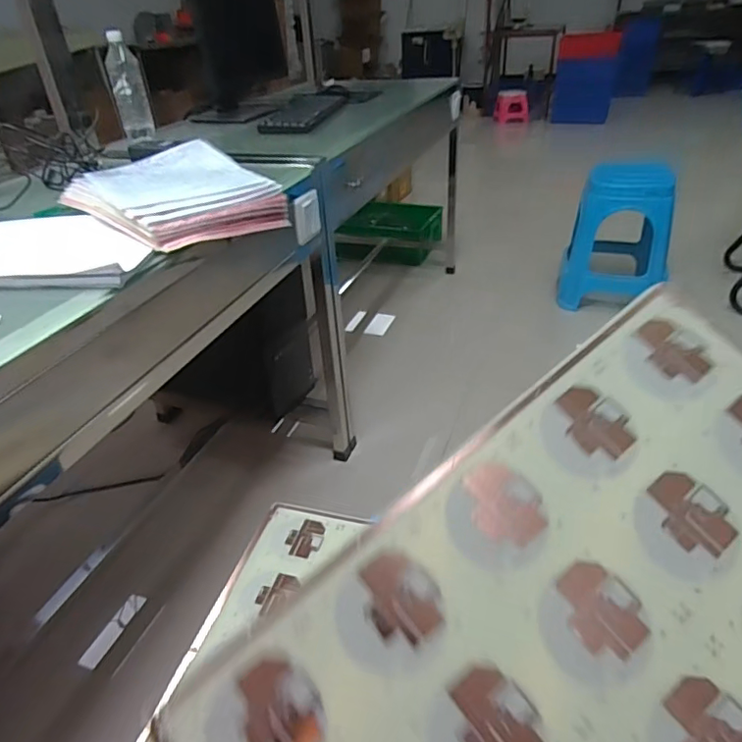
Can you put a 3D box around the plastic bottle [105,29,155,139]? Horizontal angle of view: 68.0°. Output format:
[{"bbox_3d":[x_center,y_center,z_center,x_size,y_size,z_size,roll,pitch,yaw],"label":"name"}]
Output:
[{"bbox_3d":[-0.547,-0.639,1.241,0.068,0.201,0.083,-12,35,-12],"label":"plastic bottle"}]

